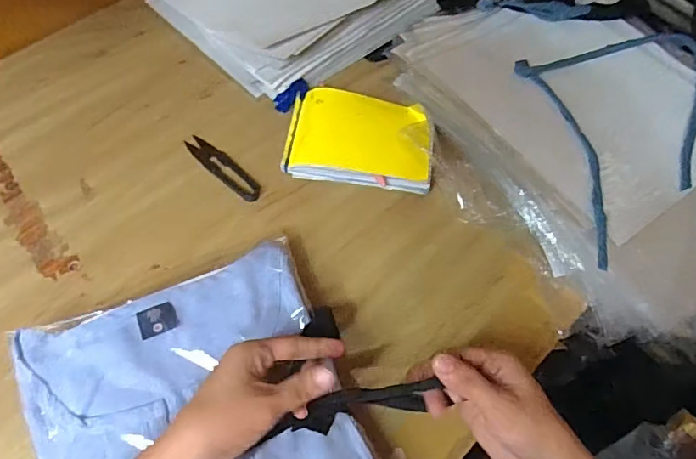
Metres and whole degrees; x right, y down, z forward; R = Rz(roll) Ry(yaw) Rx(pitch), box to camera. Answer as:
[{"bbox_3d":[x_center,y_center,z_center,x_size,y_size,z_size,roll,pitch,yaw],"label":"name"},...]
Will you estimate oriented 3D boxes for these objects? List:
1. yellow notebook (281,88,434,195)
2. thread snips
[{"bbox_3d":[0.013,-0.095,0.490,0.144,0.022,0.105,7,63,1],"label":"yellow notebook"},{"bbox_3d":[-0.124,-0.063,0.477,0.098,0.004,0.023,38,68,16],"label":"thread snips"}]

